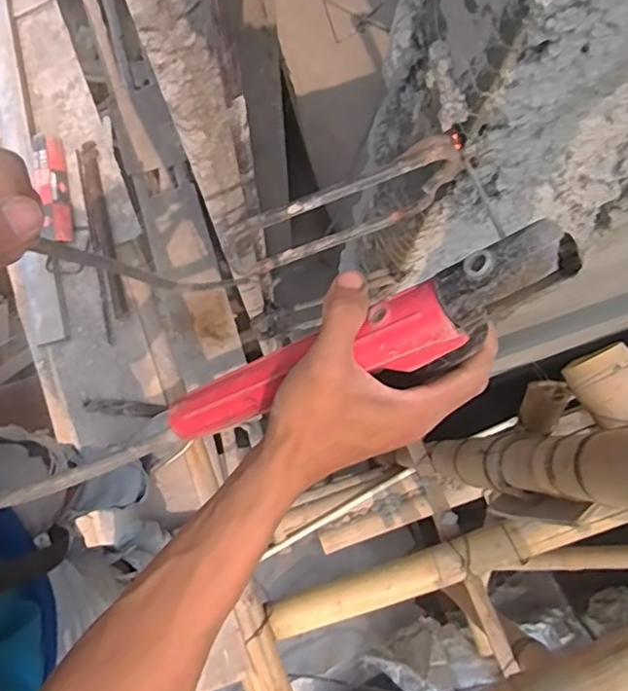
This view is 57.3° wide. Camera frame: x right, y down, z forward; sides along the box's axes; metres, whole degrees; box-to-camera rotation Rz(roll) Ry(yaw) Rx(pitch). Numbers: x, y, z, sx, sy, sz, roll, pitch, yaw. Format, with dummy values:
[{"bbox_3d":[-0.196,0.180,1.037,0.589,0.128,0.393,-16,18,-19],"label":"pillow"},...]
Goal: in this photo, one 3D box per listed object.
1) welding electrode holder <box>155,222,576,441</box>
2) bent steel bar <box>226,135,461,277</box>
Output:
[{"bbox_3d":[0.020,0.008,0.337,0.265,0.052,0.038,-25,77,31],"label":"welding electrode holder"},{"bbox_3d":[0.015,-0.081,0.357,0.144,0.093,0.013,-21,79,-5],"label":"bent steel bar"}]

